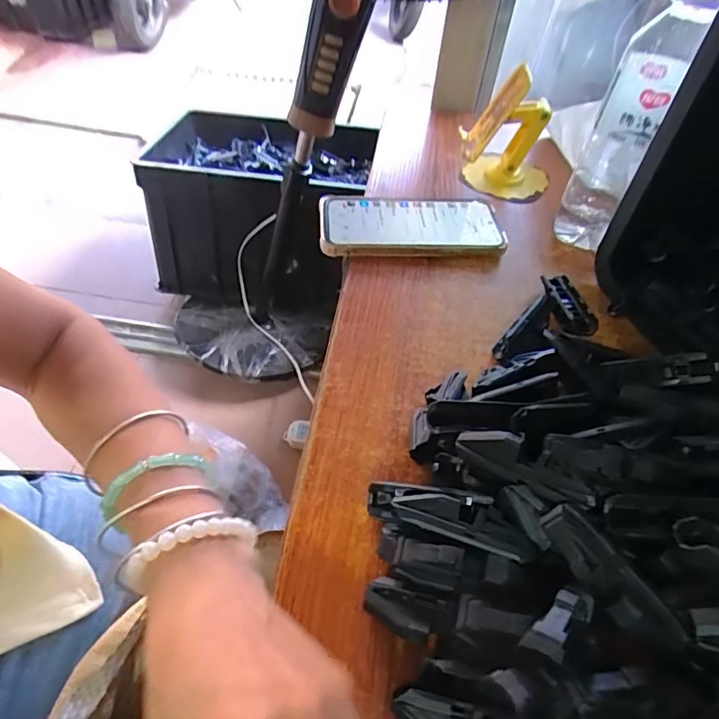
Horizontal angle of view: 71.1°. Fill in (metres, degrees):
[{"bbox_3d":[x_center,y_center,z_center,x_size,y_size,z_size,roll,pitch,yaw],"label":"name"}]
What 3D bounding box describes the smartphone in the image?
[{"bbox_3d":[0.047,-0.124,0.468,0.166,0.017,0.076,-1,50,-6],"label":"smartphone"}]

